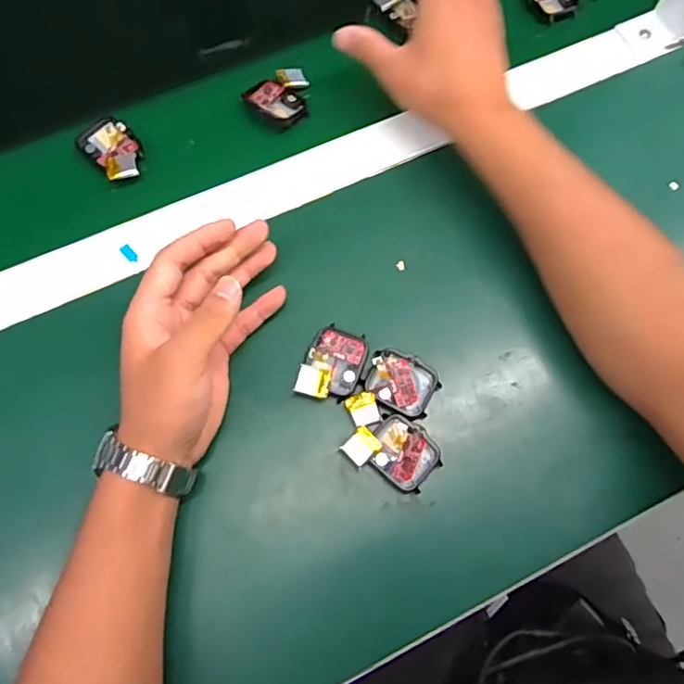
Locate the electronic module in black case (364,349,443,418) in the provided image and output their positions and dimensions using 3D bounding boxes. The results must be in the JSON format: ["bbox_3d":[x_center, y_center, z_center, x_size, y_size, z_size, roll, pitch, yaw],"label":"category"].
[{"bbox_3d":[0.040,0.027,0.374,0.045,0.014,0.038,20,73,4],"label":"electronic module in black case"}]

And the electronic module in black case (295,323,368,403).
[{"bbox_3d":[-0.006,0.015,0.377,0.037,0.012,0.052,20,73,4],"label":"electronic module in black case"}]

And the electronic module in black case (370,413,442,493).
[{"bbox_3d":[0.040,0.071,0.366,0.046,0.009,0.038,42,76,10],"label":"electronic module in black case"}]

